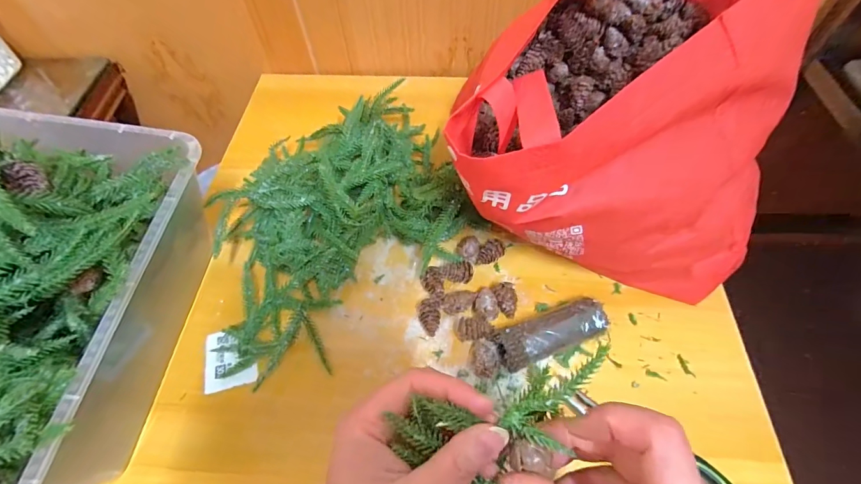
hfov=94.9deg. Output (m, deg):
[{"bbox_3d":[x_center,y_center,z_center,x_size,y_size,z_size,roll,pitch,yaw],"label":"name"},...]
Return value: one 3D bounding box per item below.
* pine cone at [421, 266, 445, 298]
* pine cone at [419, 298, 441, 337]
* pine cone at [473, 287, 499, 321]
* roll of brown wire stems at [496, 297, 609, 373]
[{"bbox_3d":[0.004,0.044,0.407,0.020,0.014,0.033,-18,59,-9],"label":"pine cone"},{"bbox_3d":[0.000,0.074,0.393,0.020,0.018,0.035,-1,58,1],"label":"pine cone"},{"bbox_3d":[0.054,0.062,0.392,0.022,0.021,0.034,-14,59,-6],"label":"pine cone"},{"bbox_3d":[0.116,0.084,0.377,0.113,0.026,0.041,-22,60,-11],"label":"roll of brown wire stems"}]

